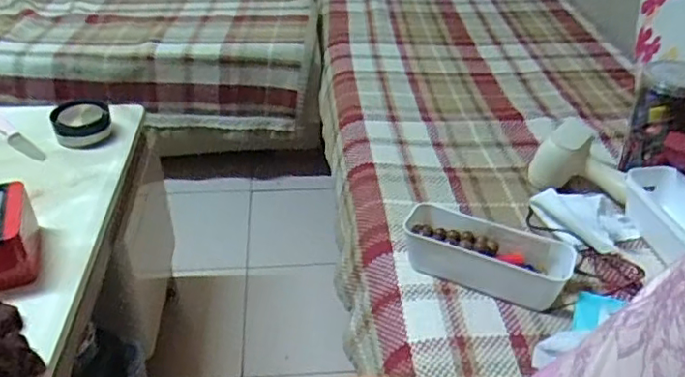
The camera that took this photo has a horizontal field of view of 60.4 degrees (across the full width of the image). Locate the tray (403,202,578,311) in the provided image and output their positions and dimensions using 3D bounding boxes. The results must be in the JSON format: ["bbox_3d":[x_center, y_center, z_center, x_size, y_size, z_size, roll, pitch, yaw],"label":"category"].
[{"bbox_3d":[0.190,0.088,0.784,0.216,0.055,0.092,14,37,20],"label":"tray"}]

